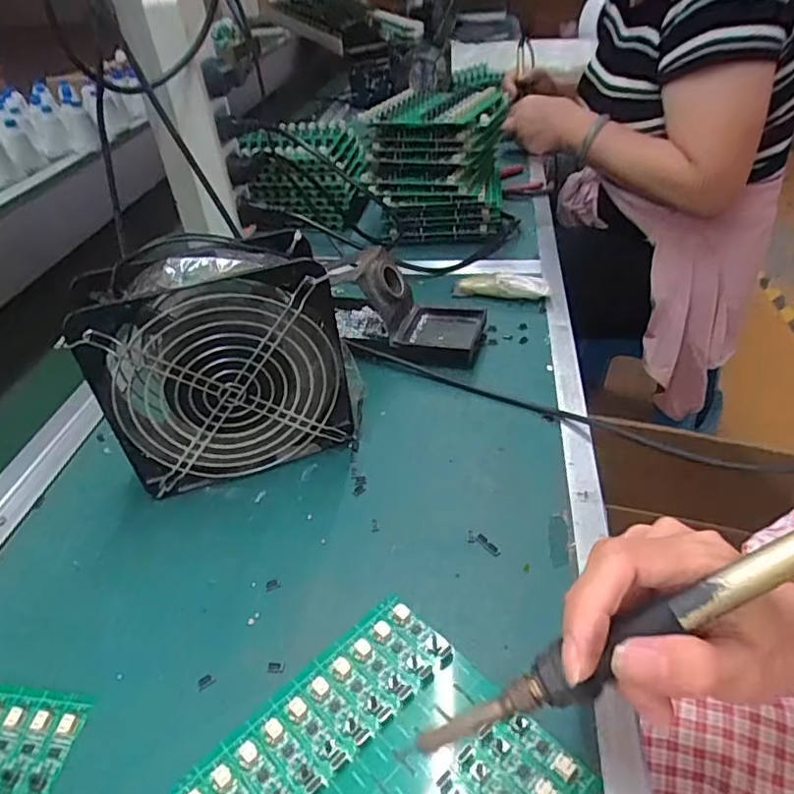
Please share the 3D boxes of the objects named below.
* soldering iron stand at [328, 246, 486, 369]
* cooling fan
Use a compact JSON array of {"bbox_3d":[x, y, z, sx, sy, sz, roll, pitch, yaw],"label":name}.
[{"bbox_3d":[-0.005,-0.082,0.512,0.157,0.075,0.077,7,41,14],"label":"soldering iron stand"},{"bbox_3d":[-0.111,-0.022,0.389,0.153,0.156,0.058,-14,40,-10],"label":"cooling fan"}]

